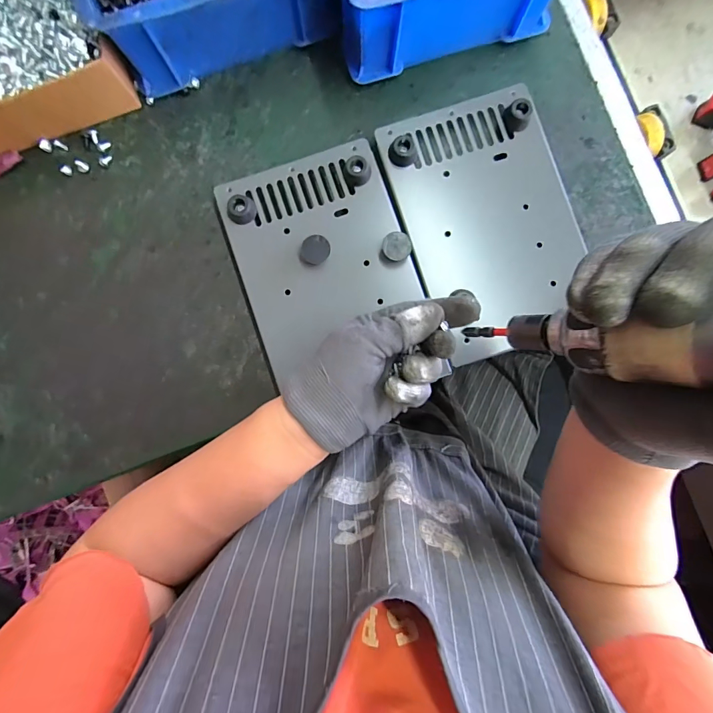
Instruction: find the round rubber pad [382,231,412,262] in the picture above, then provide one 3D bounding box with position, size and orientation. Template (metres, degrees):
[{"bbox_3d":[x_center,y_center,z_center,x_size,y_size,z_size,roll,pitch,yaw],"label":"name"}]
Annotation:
[{"bbox_3d":[0.035,-0.096,0.343,0.024,0.015,0.026,0,87,0],"label":"round rubber pad"}]

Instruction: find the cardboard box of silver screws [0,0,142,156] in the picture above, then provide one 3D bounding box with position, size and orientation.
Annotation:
[{"bbox_3d":[-0.300,-0.270,0.345,0.159,0.059,0.129,-22,87,-1],"label":"cardboard box of silver screws"}]

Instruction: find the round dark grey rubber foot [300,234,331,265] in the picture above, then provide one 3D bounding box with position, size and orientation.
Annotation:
[{"bbox_3d":[-0.036,-0.093,0.344,0.025,0.014,0.023,0,87,0],"label":"round dark grey rubber foot"}]

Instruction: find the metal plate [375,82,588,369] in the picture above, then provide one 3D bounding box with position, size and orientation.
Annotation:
[{"bbox_3d":[0.123,-0.125,0.346,0.153,0.017,0.222,-20,87,-1],"label":"metal plate"}]

